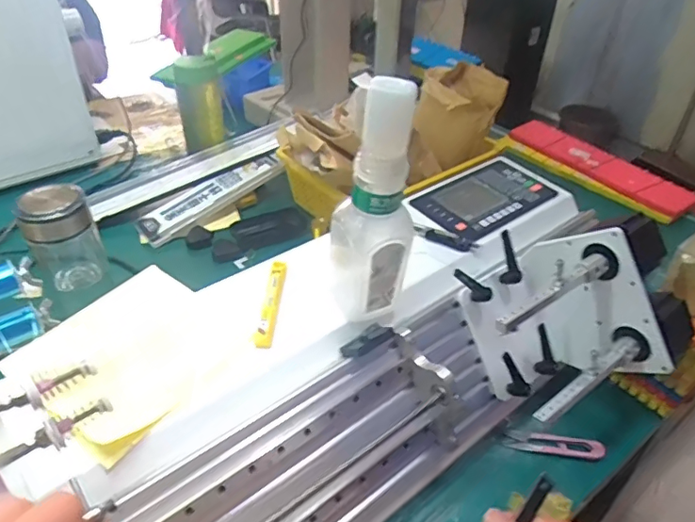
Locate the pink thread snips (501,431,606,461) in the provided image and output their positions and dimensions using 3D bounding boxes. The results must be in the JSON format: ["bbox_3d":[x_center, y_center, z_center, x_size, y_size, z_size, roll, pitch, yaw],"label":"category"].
[{"bbox_3d":[0.207,0.184,0.533,0.095,0.008,0.021,8,39,6],"label":"pink thread snips"}]

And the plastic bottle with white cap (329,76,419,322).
[{"bbox_3d":[0.020,-0.044,0.428,0.063,0.206,0.056,2,39,-1],"label":"plastic bottle with white cap"}]

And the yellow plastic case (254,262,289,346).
[{"bbox_3d":[-0.068,0.037,0.483,0.015,0.014,0.099,4,39,2],"label":"yellow plastic case"}]

